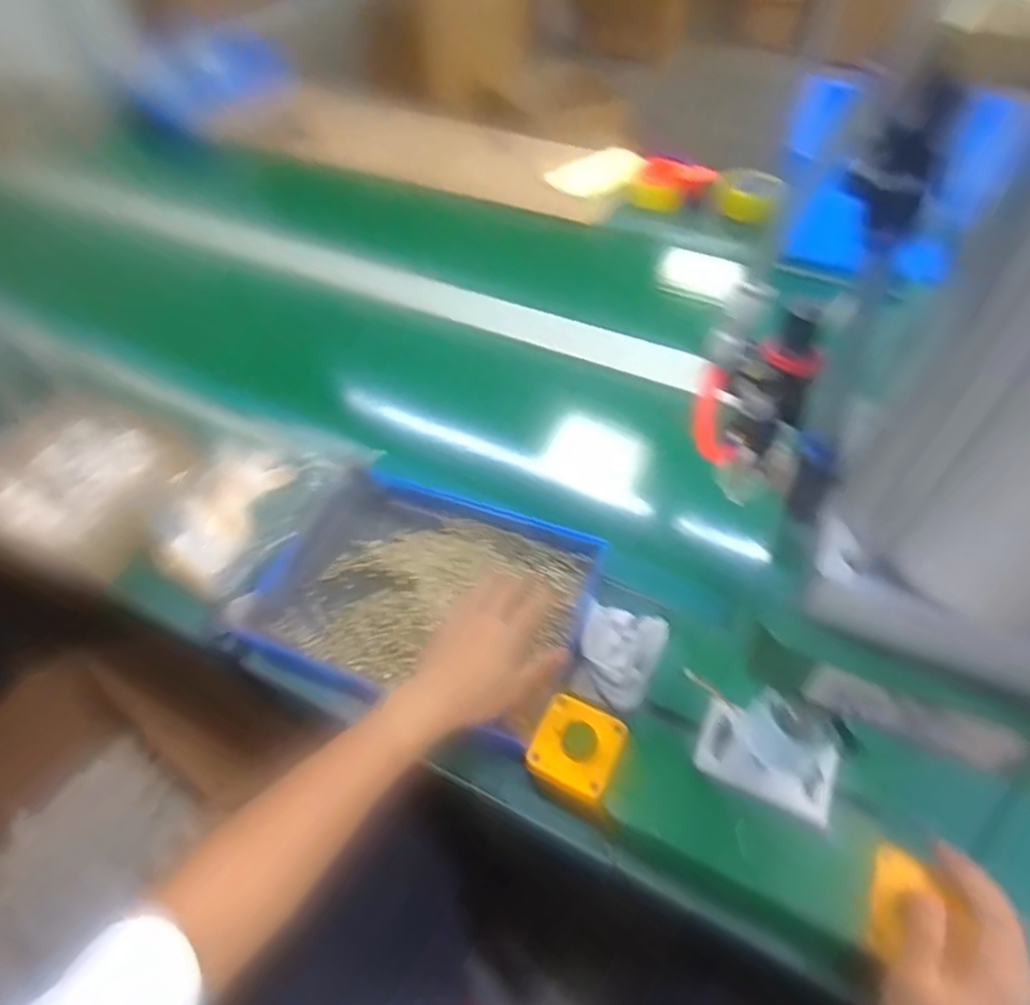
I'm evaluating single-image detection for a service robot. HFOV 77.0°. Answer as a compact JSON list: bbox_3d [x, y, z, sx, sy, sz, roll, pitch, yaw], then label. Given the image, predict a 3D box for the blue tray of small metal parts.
[{"bbox_3d":[-0.093,0.091,0.689,0.331,0.036,0.251,13,52,11],"label":"blue tray of small metal parts"}]

